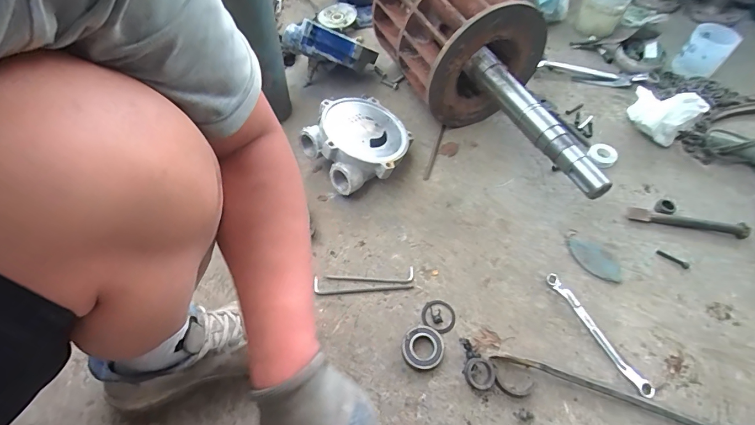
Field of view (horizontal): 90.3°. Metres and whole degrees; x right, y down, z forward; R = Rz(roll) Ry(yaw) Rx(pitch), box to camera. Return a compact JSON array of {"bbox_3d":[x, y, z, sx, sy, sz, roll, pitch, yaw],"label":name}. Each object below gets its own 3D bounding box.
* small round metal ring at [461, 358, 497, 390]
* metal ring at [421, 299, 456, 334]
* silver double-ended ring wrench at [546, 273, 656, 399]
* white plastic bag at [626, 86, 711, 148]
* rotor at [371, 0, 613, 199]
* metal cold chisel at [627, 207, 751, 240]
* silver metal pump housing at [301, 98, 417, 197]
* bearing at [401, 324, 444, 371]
[{"bbox_3d":[0.164,0.257,0.601,0.048,0.021,0.047,0,55,0],"label":"small round metal ring"},{"bbox_3d":[0.109,0.184,0.665,0.059,0.009,0.058,0,55,0],"label":"metal ring"},{"bbox_3d":[0.374,0.204,0.646,0.024,0.016,0.229,-23,58,-16],"label":"silver double-ended ring wrench"},{"bbox_3d":[0.700,-0.246,0.935,0.113,0.108,0.153,-39,66,-23],"label":"white plastic bag"},{"bbox_3d":[0.255,-0.344,0.919,0.314,0.294,0.896,-17,57,-13],"label":"rotor"},{"bbox_3d":[0.655,0.017,0.793,0.220,0.026,0.035,10,55,6],"label":"metal cold chisel"},{"bbox_3d":[-0.040,-0.160,0.847,0.211,0.110,0.255,20,57,13],"label":"silver metal pump housing"},{"bbox_3d":[0.076,0.224,0.625,0.066,0.016,0.069,0,55,0],"label":"bearing"}]

